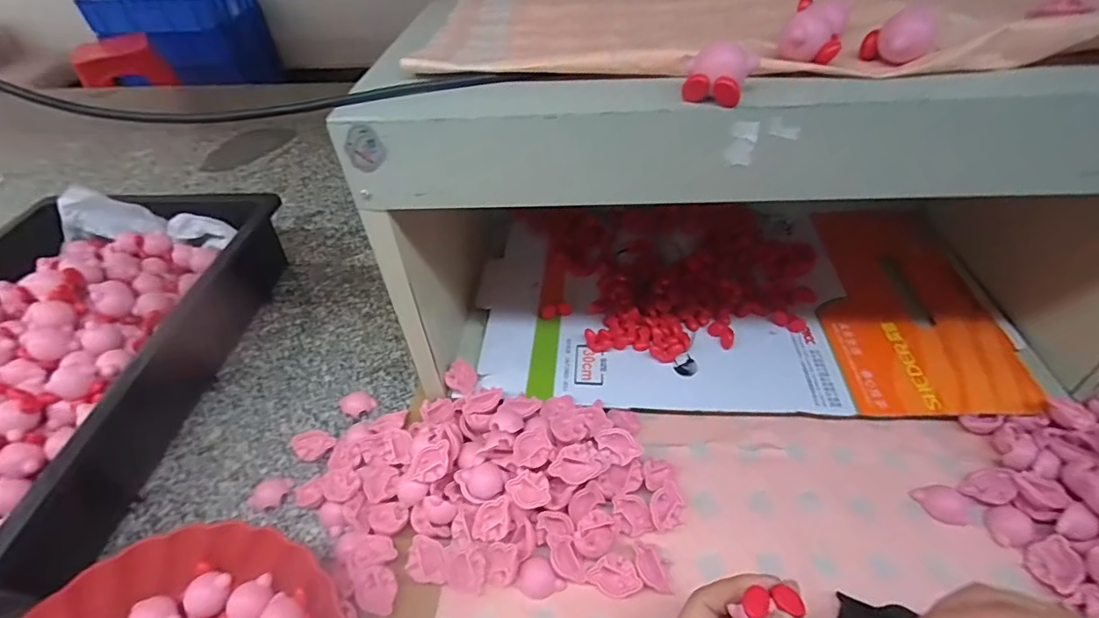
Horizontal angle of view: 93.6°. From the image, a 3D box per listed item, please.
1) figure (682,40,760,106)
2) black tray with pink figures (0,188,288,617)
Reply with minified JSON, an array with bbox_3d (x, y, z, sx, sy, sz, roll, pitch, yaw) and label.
[{"bbox_3d":[0.094,-0.133,0.287,0.039,0.025,0.038,10,48,13],"label":"figure"},{"bbox_3d":[-0.492,0.055,0.515,0.303,0.122,0.440,0,47,4],"label":"black tray with pink figures"}]

